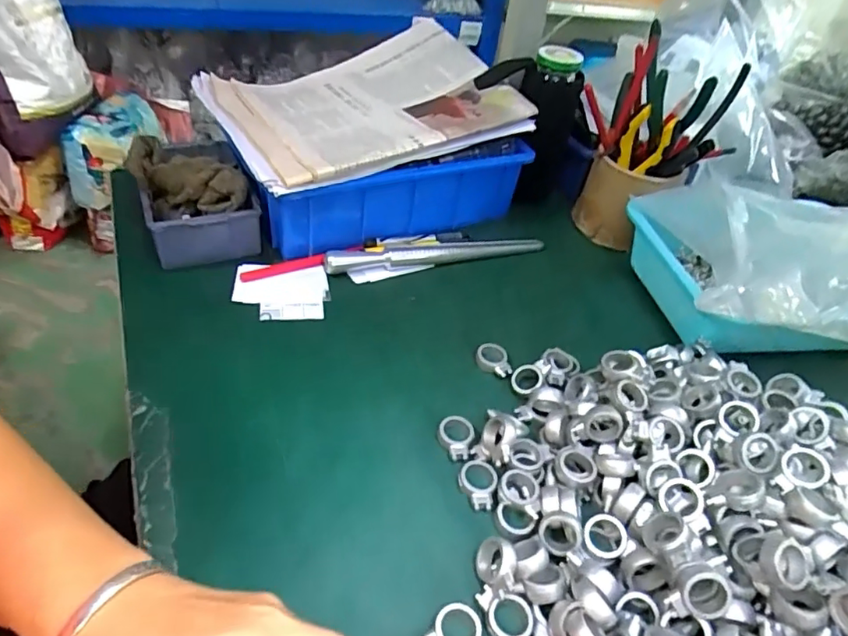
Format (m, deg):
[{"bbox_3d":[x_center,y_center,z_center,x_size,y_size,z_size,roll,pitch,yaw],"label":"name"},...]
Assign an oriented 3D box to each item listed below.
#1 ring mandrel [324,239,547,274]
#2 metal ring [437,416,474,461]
[{"bbox_3d":[0.016,-0.066,0.548,0.229,0.019,0.020,-8,44,-19],"label":"ring mandrel"},{"bbox_3d":[0.022,0.085,0.390,0.026,0.006,0.033,10,41,0],"label":"metal ring"}]

